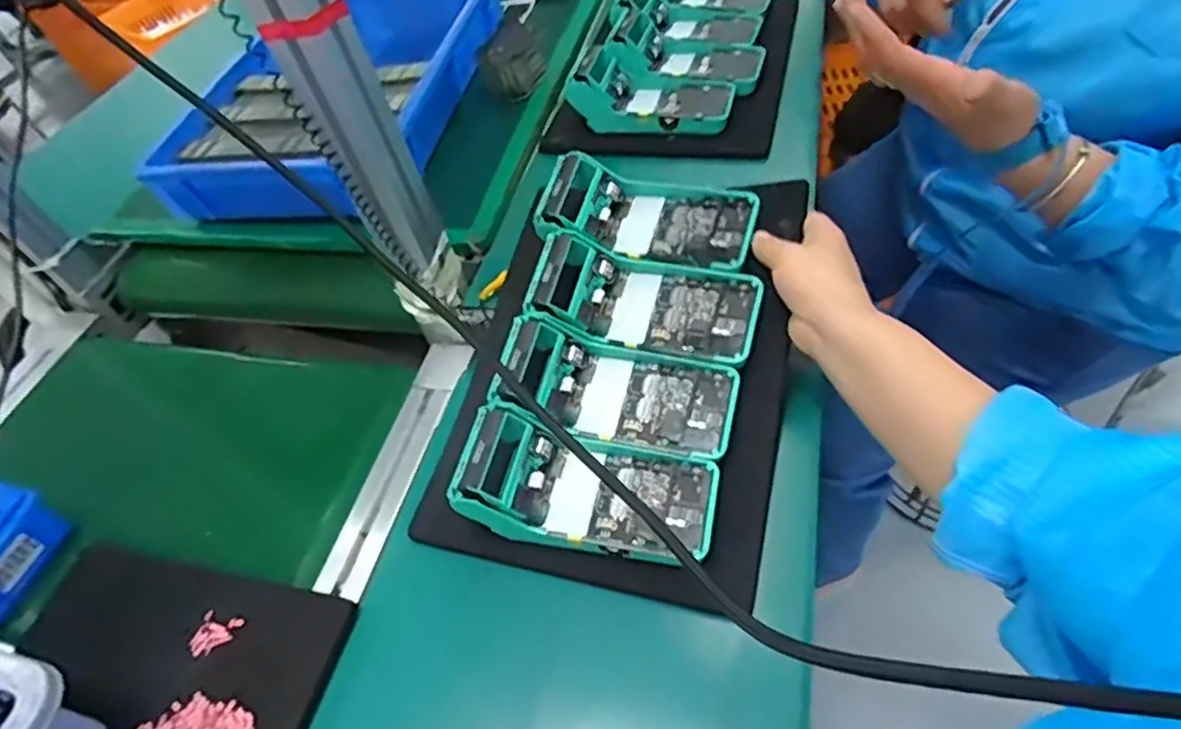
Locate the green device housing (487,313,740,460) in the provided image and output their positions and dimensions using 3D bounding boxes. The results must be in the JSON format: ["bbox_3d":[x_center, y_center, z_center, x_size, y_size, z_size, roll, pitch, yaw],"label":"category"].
[{"bbox_3d":[0.019,0.016,0.492,0.171,0.059,0.077,3,51,14],"label":"green device housing"}]

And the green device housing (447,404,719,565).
[{"bbox_3d":[-0.004,0.089,0.467,0.174,0.050,0.082,12,51,0],"label":"green device housing"}]

